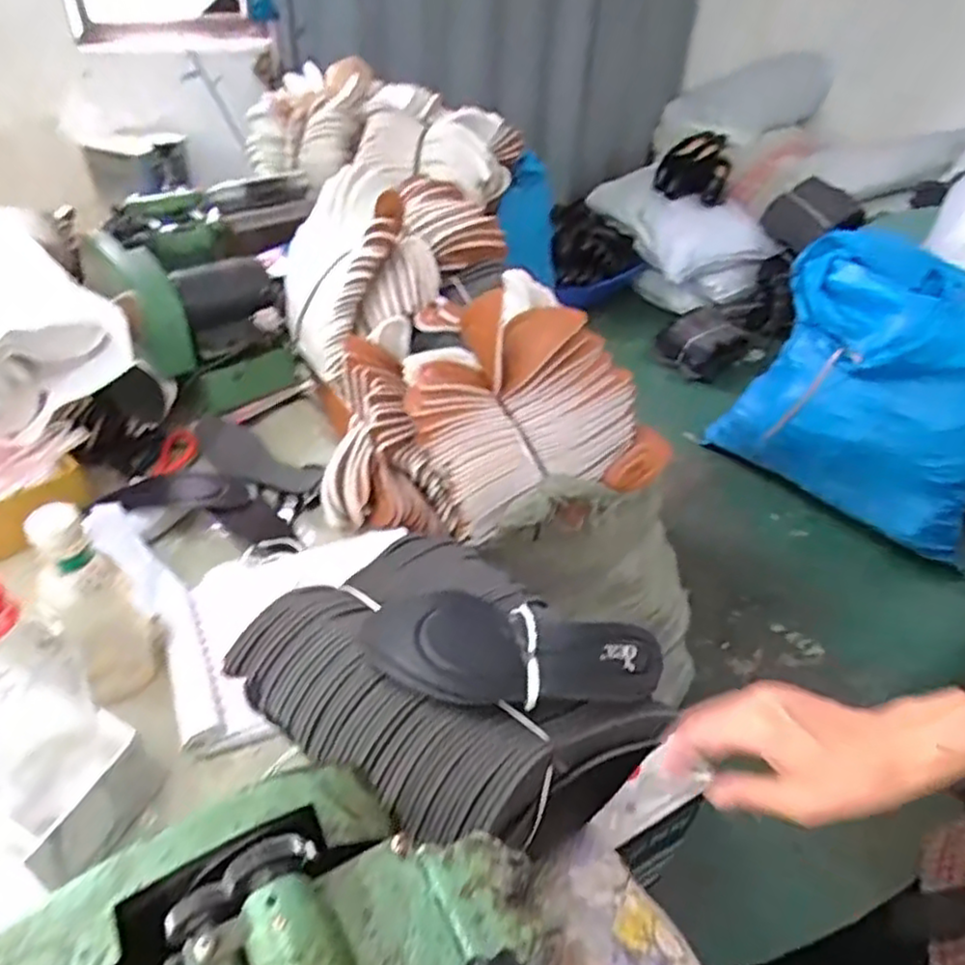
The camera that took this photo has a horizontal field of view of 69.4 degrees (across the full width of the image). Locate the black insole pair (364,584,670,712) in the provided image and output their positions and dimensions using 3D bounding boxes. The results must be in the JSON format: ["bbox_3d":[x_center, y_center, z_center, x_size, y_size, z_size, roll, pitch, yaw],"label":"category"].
[{"bbox_3d":[0.024,0.140,0.564,0.245,0.047,0.076,8,40,4],"label":"black insole pair"}]

